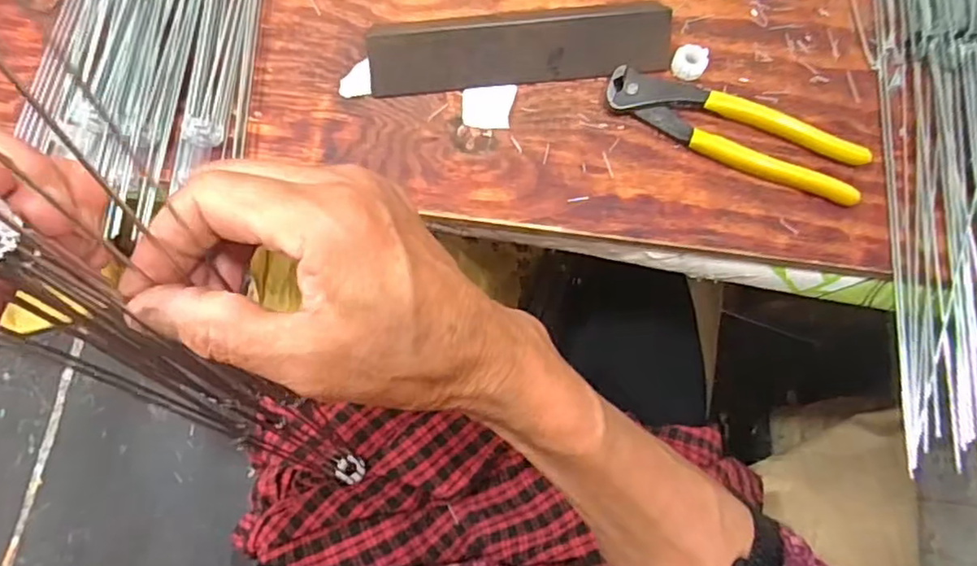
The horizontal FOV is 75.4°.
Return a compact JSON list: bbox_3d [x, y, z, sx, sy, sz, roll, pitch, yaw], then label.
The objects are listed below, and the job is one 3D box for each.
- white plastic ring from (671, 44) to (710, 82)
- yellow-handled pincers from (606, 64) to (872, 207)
[{"bbox_3d":[0.133,-0.145,0.415,0.022,0.009,0.022,0,76,-1],"label":"white plastic ring"},{"bbox_3d":[0.156,-0.097,0.399,0.163,0.017,0.047,28,77,6],"label":"yellow-handled pincers"}]

